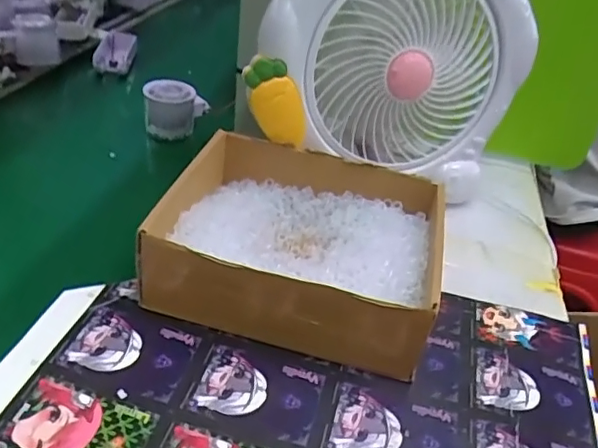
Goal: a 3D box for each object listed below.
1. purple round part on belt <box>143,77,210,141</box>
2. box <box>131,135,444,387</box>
[{"bbox_3d":[-0.145,-0.135,0.655,0.058,0.063,0.050,18,36,12],"label":"purple round part on belt"},{"bbox_3d":[-0.001,0.015,0.457,0.217,0.073,0.176,14,35,7],"label":"box"}]

